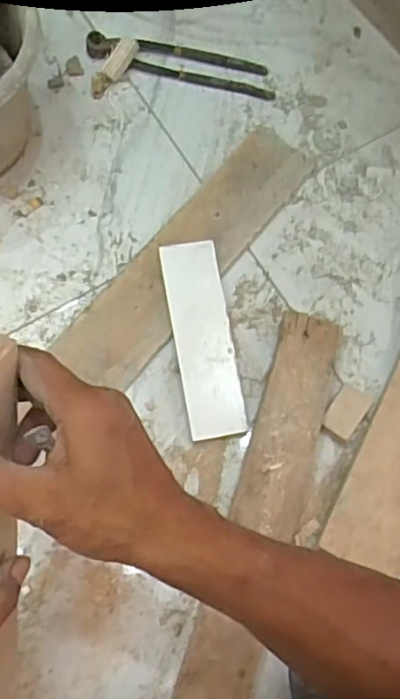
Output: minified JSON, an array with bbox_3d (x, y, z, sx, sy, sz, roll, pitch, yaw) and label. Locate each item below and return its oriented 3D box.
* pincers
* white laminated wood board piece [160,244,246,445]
[{"bbox_3d":[-0.023,-0.362,0.758,0.239,0.022,0.047,12,72,2],"label":"pincers"},{"bbox_3d":[0.003,-0.013,0.636,0.060,0.007,0.209,-10,76,-2],"label":"white laminated wood board piece"}]

